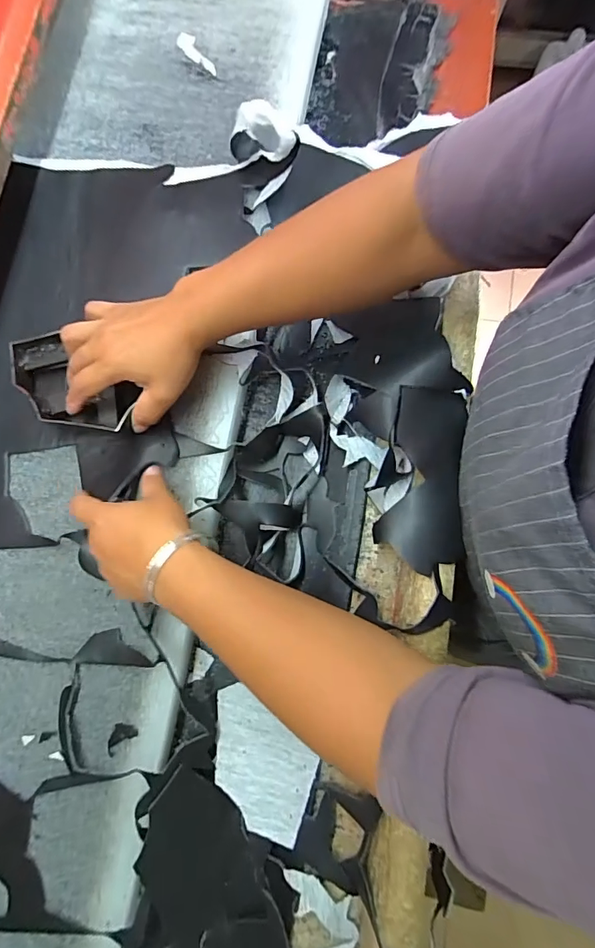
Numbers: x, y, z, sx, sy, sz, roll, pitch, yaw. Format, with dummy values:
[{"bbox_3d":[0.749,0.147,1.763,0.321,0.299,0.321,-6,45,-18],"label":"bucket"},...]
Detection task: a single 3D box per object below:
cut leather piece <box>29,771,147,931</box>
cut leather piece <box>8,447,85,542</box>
[{"bbox_3d":[-0.185,0.320,0.385,0.097,0.006,0.114,4,78,4],"label":"cut leather piece"},{"bbox_3d":[-0.249,0.018,0.442,0.067,0.005,0.090,-11,77,-3],"label":"cut leather piece"}]

